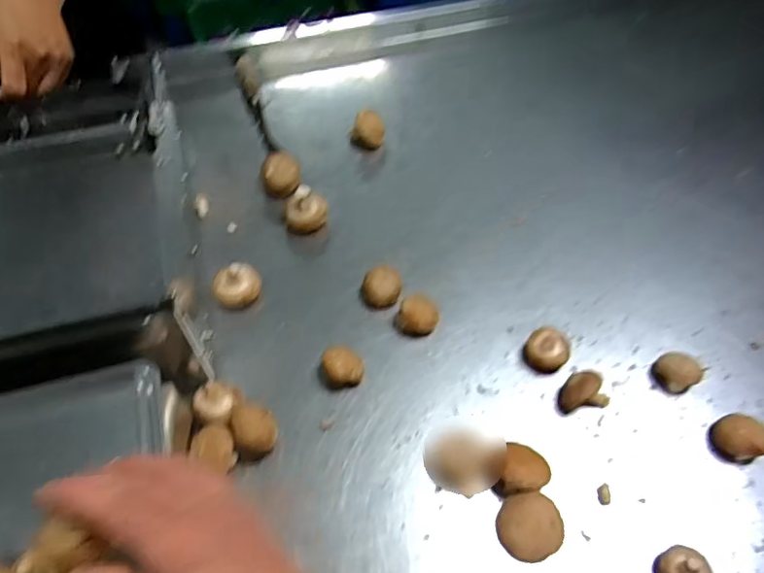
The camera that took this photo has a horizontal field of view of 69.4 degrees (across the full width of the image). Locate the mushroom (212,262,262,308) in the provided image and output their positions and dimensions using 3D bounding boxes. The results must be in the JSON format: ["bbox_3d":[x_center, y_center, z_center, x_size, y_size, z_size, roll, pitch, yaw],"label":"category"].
[{"bbox_3d":[-0.158,0.000,0.606,0.050,0.042,0.040,-11,55,-9],"label":"mushroom"}]

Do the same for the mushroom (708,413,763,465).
[{"bbox_3d":[0.334,0.141,0.516,0.040,0.034,0.045,-25,58,-18],"label":"mushroom"}]

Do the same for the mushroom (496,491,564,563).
[{"bbox_3d":[0.124,0.202,0.463,0.051,0.023,0.050,1,54,-1],"label":"mushroom"}]

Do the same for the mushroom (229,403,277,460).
[{"bbox_3d":[-0.116,0.135,0.510,0.039,0.043,0.046,-11,57,-9],"label":"mushroom"}]

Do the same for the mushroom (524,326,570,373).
[{"bbox_3d":[0.170,0.060,0.561,0.042,0.037,0.042,1,54,-1],"label":"mushroom"}]

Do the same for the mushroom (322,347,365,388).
[{"bbox_3d":[-0.039,0.081,0.551,0.038,0.030,0.034,-8,55,-7],"label":"mushroom"}]

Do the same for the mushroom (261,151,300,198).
[{"bbox_3d":[-0.129,-0.142,0.706,0.050,0.035,0.052,-8,55,-7],"label":"mushroom"}]

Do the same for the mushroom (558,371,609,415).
[{"bbox_3d":[0.196,0.100,0.535,0.046,0.037,0.031,-9,55,-8],"label":"mushroom"}]

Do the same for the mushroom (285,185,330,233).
[{"bbox_3d":[-0.091,-0.092,0.666,0.052,0.048,0.042,-4,54,-4],"label":"mushroom"}]

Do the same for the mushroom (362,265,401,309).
[{"bbox_3d":[0.000,0.003,0.610,0.042,0.030,0.040,1,54,-1],"label":"mushroom"}]

